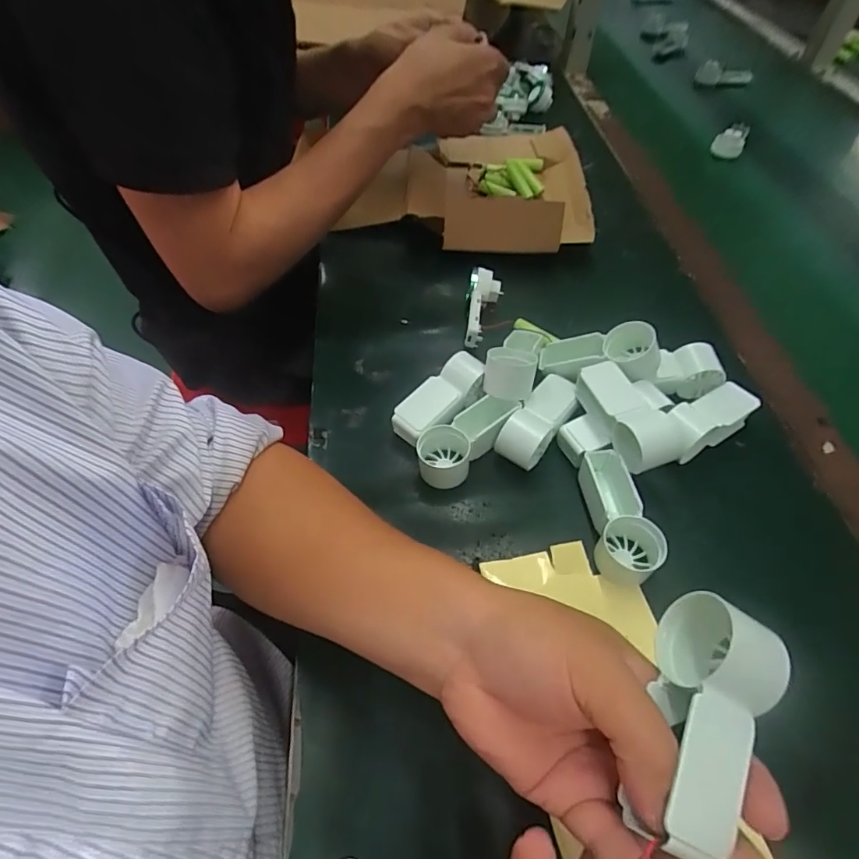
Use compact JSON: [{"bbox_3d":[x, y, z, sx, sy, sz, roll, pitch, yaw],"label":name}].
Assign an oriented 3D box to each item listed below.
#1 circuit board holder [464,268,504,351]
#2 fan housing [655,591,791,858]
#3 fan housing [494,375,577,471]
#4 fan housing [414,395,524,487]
[{"bbox_3d":[0.051,-0.115,0.486,0.032,0.038,0.085,5,53,3],"label":"circuit board holder"},{"bbox_3d":[0.112,0.114,0.198,0.039,0.034,0.090,16,59,11],"label":"fan housing"},{"bbox_3d":[0.090,-0.006,0.411,0.034,0.043,0.086,31,58,21],"label":"fan housing"},{"bbox_3d":[0.029,0.006,0.403,0.093,0.038,0.045,-43,68,-14],"label":"fan housing"}]

